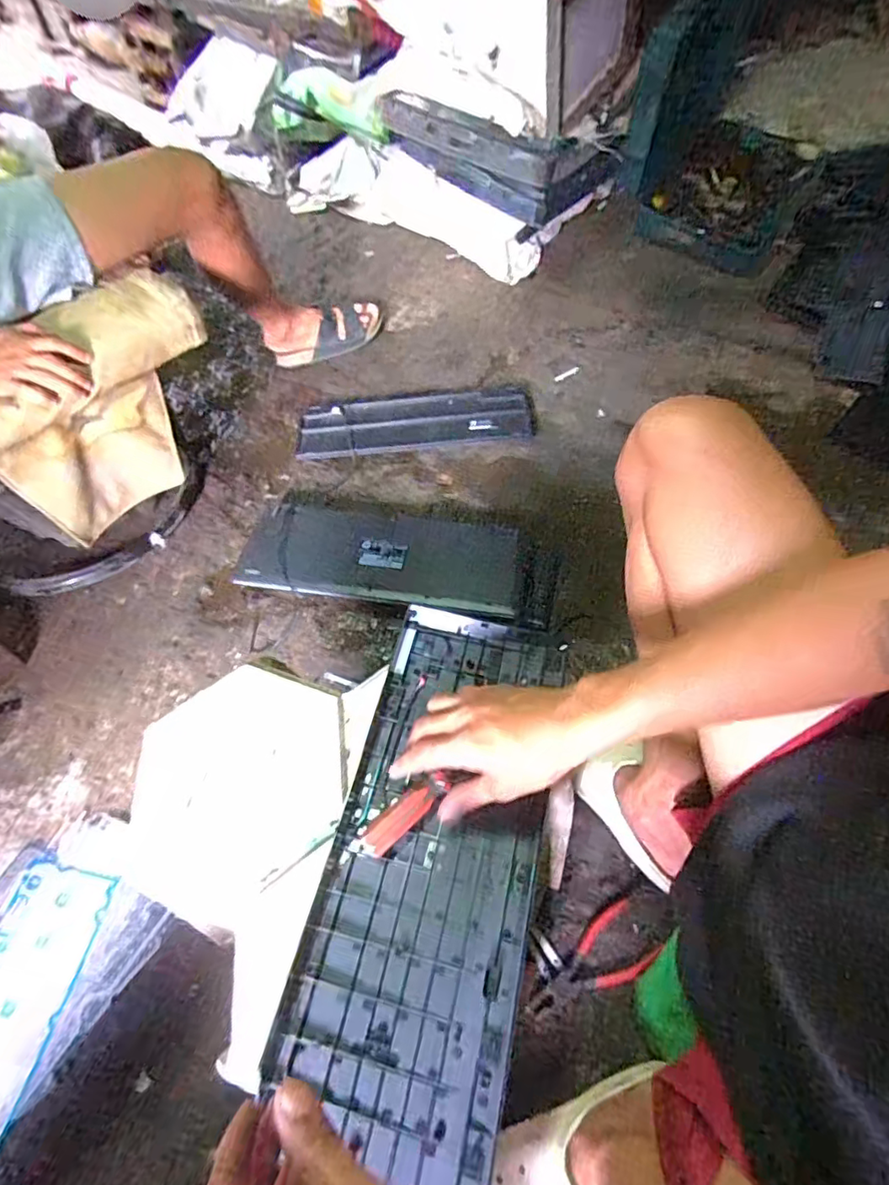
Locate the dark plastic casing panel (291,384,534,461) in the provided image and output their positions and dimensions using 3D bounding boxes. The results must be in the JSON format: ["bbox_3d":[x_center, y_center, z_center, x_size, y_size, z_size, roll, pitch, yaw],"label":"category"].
[{"bbox_3d":[-0.055,-0.324,1.109,0.437,0.033,0.130,-6,59,-2],"label":"dark plastic casing panel"}]

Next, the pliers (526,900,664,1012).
[{"bbox_3d":[0.163,0.413,0.640,0.152,0.024,0.064,-32,63,-17],"label":"pliers"}]

